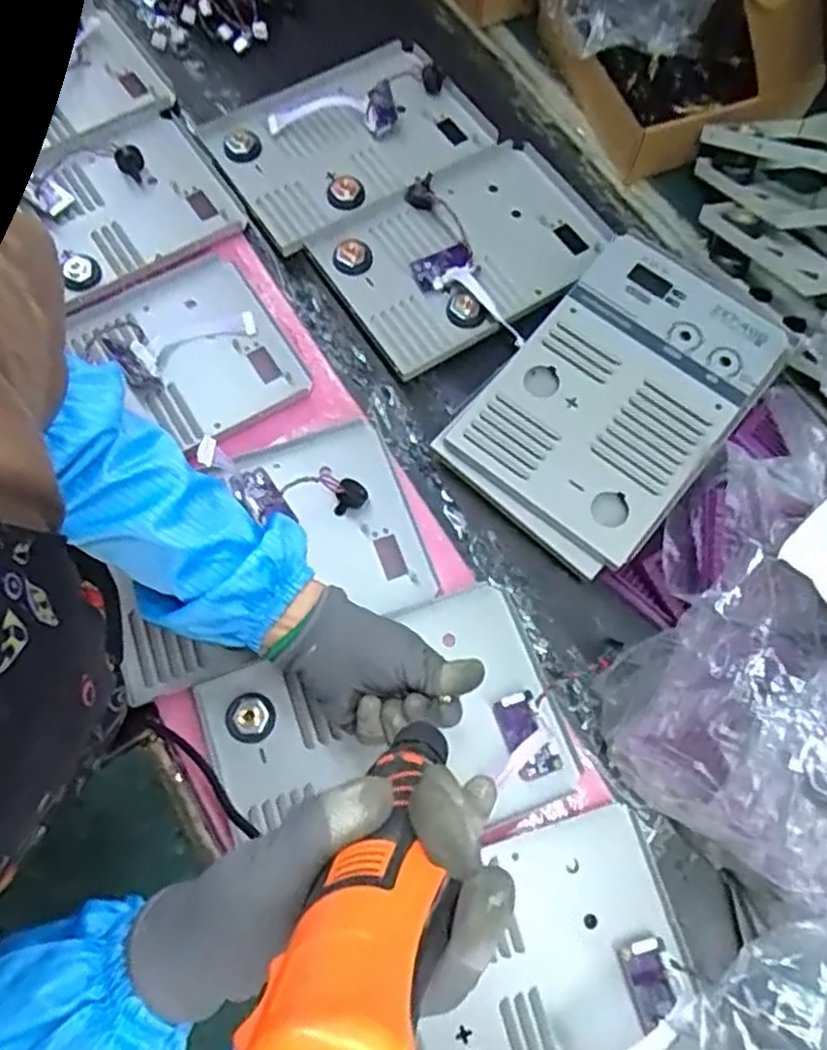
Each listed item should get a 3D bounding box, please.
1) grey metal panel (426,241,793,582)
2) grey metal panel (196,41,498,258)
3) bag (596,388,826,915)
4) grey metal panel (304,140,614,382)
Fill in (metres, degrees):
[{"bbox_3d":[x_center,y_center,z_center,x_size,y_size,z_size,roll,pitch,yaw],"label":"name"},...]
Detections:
[{"bbox_3d":[0.174,-0.109,0.635,0.183,0.030,0.266,39,79,11],"label":"grey metal panel"},{"bbox_3d":[-0.066,-0.401,0.757,0.260,0.025,0.183,-33,75,-9],"label":"grey metal panel"},{"bbox_3d":[0.296,0.082,0.538,0.273,0.150,0.319,43,77,13],"label":"bag"},{"bbox_3d":[0.053,-0.271,0.720,0.262,0.030,0.181,-35,75,-10],"label":"grey metal panel"}]

